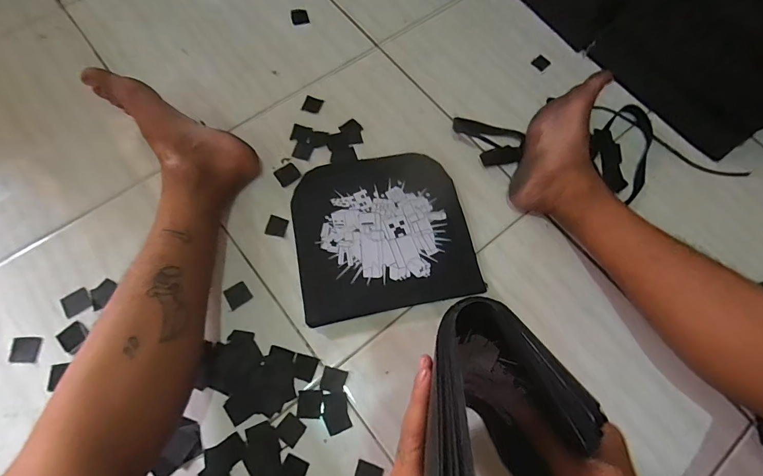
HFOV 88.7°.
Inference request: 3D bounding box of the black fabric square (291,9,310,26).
[{"bbox_3d":[-0.151,-0.412,0.725,0.030,0.005,0.031,-9,71,-5],"label":"black fabric square"}]

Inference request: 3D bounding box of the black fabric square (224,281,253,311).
[{"bbox_3d":[-0.200,0.080,0.544,0.032,0.004,0.031,-34,74,-13],"label":"black fabric square"}]

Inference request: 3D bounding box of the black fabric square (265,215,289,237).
[{"bbox_3d":[-0.155,-0.017,0.582,0.029,0.004,0.029,13,70,3],"label":"black fabric square"}]

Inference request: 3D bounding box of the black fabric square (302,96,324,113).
[{"bbox_3d":[-0.116,-0.226,0.659,0.029,0.004,0.031,14,70,3],"label":"black fabric square"}]

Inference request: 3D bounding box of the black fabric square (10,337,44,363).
[{"bbox_3d":[-0.460,0.145,0.505,0.034,0.008,0.032,-2,70,-2],"label":"black fabric square"}]

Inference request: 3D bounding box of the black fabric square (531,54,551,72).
[{"bbox_3d":[0.294,-0.323,0.721,0.029,0.008,0.029,-36,69,-4],"label":"black fabric square"}]

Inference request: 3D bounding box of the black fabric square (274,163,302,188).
[{"bbox_3d":[-0.147,-0.099,0.610,0.035,0.004,0.034,-36,75,-13],"label":"black fabric square"}]

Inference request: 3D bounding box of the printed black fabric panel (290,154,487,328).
[{"bbox_3d":[0.000,-0.014,0.582,0.253,0.013,0.242,-11,71,-7],"label":"printed black fabric panel"}]

